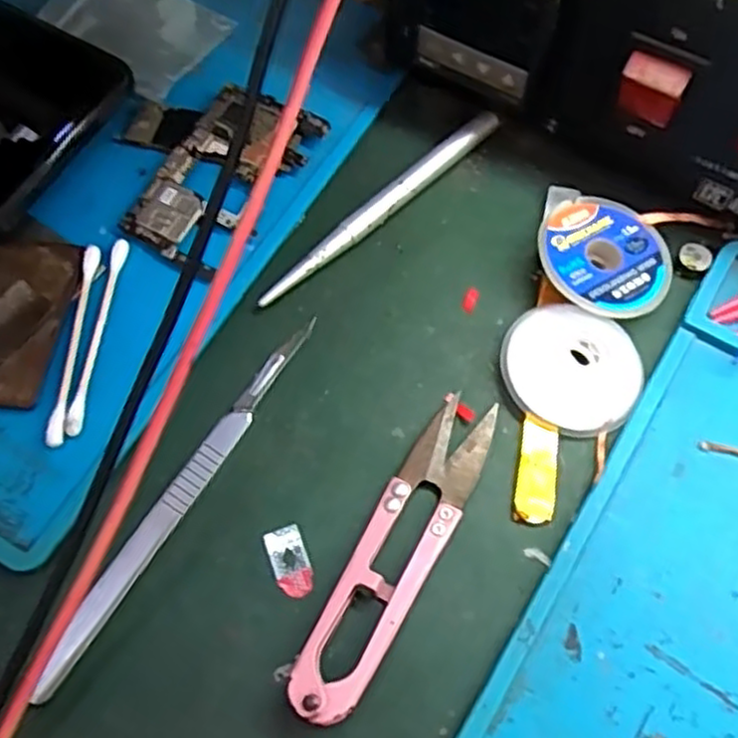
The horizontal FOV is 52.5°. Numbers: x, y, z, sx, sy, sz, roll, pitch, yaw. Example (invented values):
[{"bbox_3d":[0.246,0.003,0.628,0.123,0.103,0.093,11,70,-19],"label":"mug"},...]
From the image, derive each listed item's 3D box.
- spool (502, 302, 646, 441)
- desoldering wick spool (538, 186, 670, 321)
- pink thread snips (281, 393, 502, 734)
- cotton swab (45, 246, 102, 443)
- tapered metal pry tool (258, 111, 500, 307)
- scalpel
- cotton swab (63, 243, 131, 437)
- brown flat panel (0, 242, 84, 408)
[{"bbox_3d":[0.064,0.000,0.237,0.043,0.008,0.039,16,67,9],"label":"spool"},{"bbox_3d":[0.079,-0.040,0.250,0.044,0.012,0.048,-1,65,2],"label":"desoldering wick spool"},{"bbox_3d":[0.009,0.051,0.214,0.022,0.010,0.101,26,69,13],"label":"pink thread snips"},{"bbox_3d":[-0.095,-0.009,0.241,0.006,0.004,0.069,0,65,2],"label":"cotton swab"},{"bbox_3d":[0.005,-0.057,0.265,0.111,0.008,0.008,-41,70,-16],"label":"tapered metal pry tool"},{"bbox_3d":[-0.056,0.036,0.226,0.010,0.004,0.131,29,69,14],"label":"scalpel"},{"bbox_3d":[-0.088,-0.012,0.243,0.005,0.004,0.070,5,65,4],"label":"cotton swab"},{"bbox_3d":[-0.116,-0.016,0.244,0.035,0.006,0.059,10,66,7],"label":"brown flat panel"}]

